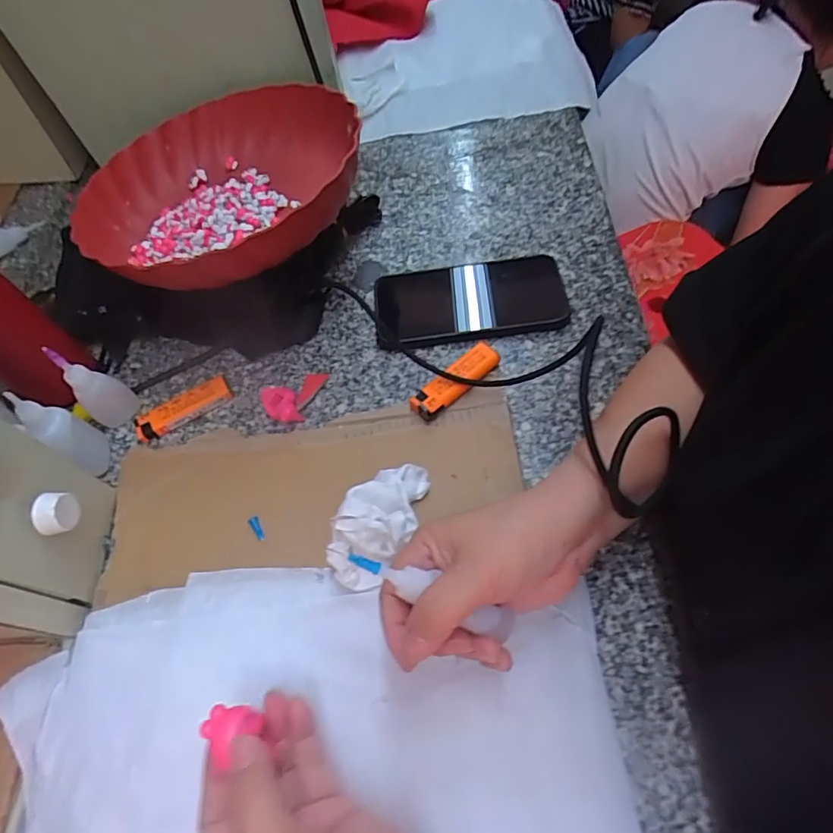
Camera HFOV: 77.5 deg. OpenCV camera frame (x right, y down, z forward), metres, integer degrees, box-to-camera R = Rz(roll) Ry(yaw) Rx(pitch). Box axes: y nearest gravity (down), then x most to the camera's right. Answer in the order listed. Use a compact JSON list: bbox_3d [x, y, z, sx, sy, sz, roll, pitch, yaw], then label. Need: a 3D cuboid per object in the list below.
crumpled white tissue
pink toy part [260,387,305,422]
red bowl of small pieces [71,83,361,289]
[{"bbox_3d":[-0.025,0.067,0.345,0.045,0.042,0.094,25,65,17],"label":"crumpled white tissue"},{"bbox_3d":[-0.108,-0.007,0.418,0.025,0.023,0.032,-30,61,-14],"label":"pink toy part"},{"bbox_3d":[-0.166,-0.193,0.444,0.231,0.079,0.236,-3,60,6],"label":"red bowl of small pieces"}]

